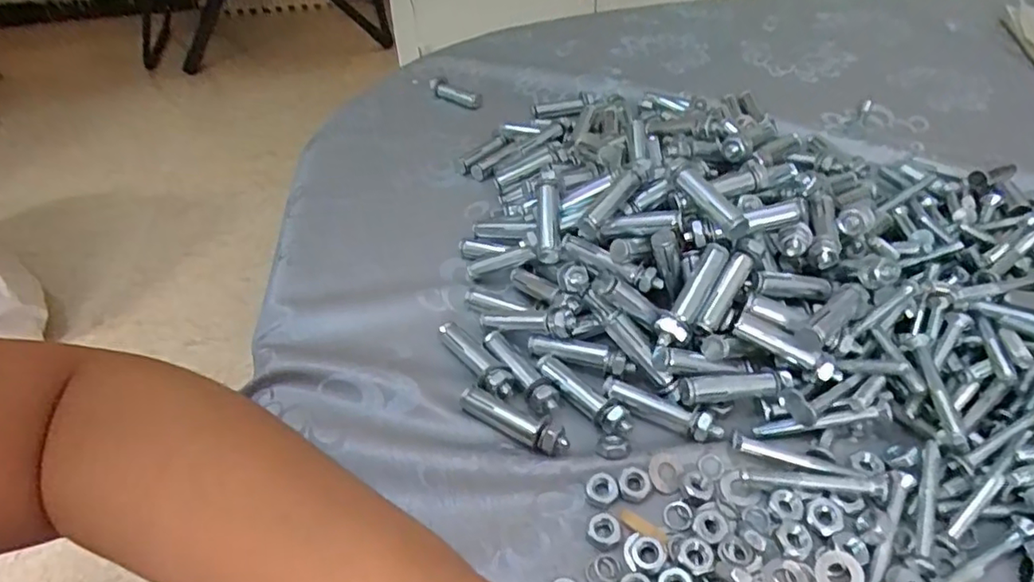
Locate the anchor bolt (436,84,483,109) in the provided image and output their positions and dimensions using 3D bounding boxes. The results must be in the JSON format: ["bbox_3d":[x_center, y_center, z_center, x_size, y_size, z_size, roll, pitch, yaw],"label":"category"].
[{"bbox_3d":[-0.049,-0.164,0.514,0.047,0.011,0.015,30,53,29],"label":"anchor bolt"}]

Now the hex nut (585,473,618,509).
[{"bbox_3d":[0.036,0.083,0.254,0.013,0.004,0.013,2,45,4],"label":"hex nut"}]

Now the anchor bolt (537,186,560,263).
[{"bbox_3d":[0.017,-0.036,0.324,0.011,0.011,0.041,-1,78,4],"label":"anchor bolt"}]

